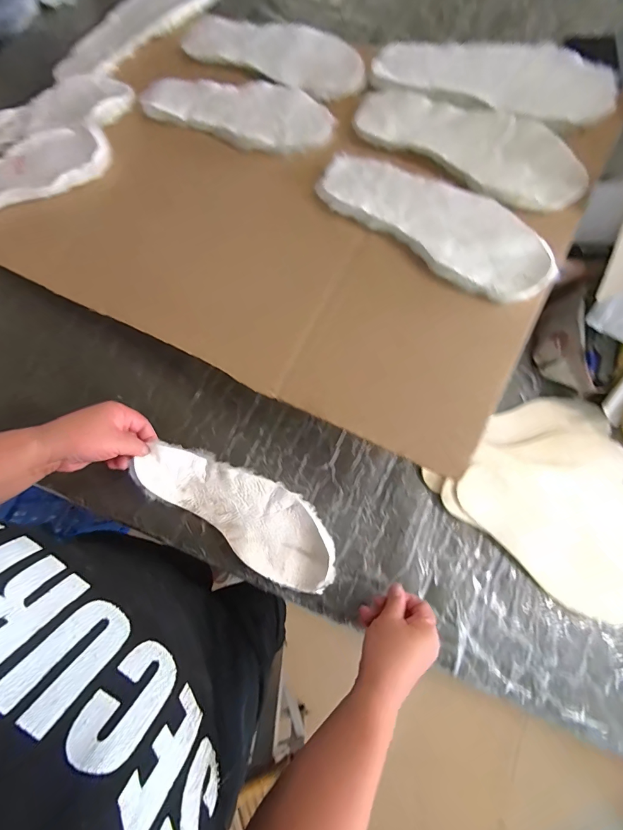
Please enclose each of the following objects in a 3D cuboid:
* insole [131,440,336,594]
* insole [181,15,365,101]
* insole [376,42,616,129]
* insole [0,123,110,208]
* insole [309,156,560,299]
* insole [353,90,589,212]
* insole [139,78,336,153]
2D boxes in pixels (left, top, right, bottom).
[{"bbox_3d":[-0.088,0.117,0.456,0.264,0.023,0.096,31,78,4],"label":"insole"},{"bbox_3d":[-0.052,-0.511,0.517,0.277,0.017,0.081,27,96,13],"label":"insole"},{"bbox_3d":[0.212,-0.410,0.441,0.276,0.013,0.094,24,88,13],"label":"insole"},{"bbox_3d":[-0.417,-0.342,0.518,0.263,0.021,0.088,-20,81,1],"label":"insole"},{"bbox_3d":[0.138,-0.225,0.419,0.281,0.016,0.098,40,85,15],"label":"insole"},{"bbox_3d":[0.179,-0.321,0.432,0.276,0.015,0.103,31,86,14],"label":"insole"},{"bbox_3d":[-0.108,-0.419,0.509,0.296,0.022,0.101,19,77,14],"label":"insole"}]

